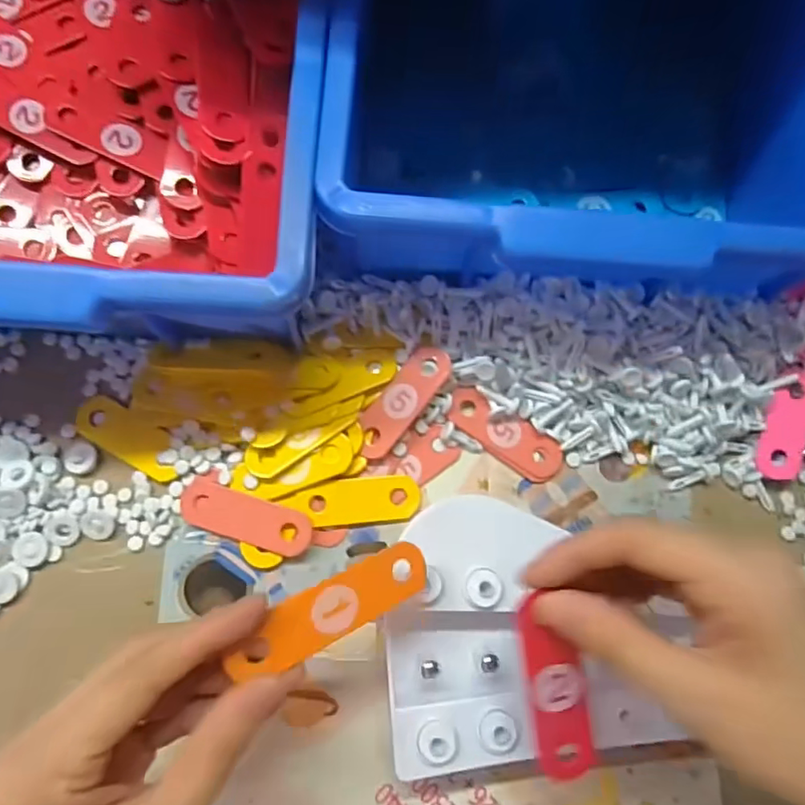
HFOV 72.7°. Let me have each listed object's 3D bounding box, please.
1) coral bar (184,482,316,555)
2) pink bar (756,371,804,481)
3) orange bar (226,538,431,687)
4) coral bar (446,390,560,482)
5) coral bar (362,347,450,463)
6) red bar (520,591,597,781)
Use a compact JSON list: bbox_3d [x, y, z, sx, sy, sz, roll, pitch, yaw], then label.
[{"bbox_3d":[-0.079,0.059,0.277,0.068,0.007,0.023,17,79,0],"label":"coral bar"},{"bbox_3d":[0.208,0.012,0.296,0.025,0.004,0.058,12,93,2],"label":"pink bar"},{"bbox_3d":[-0.026,0.080,0.214,0.083,0.005,0.023,-21,87,-31],"label":"orange bar"},{"bbox_3d":[0.055,0.018,0.296,0.068,0.006,0.024,33,80,3],"label":"coral bar"},{"bbox_3d":[0.000,-0.001,0.286,0.023,0.007,0.065,39,80,4],"label":"coral bar"},{"bbox_3d":[0.057,0.108,0.204,0.022,0.005,0.074,-16,102,-5],"label":"red bar"}]

